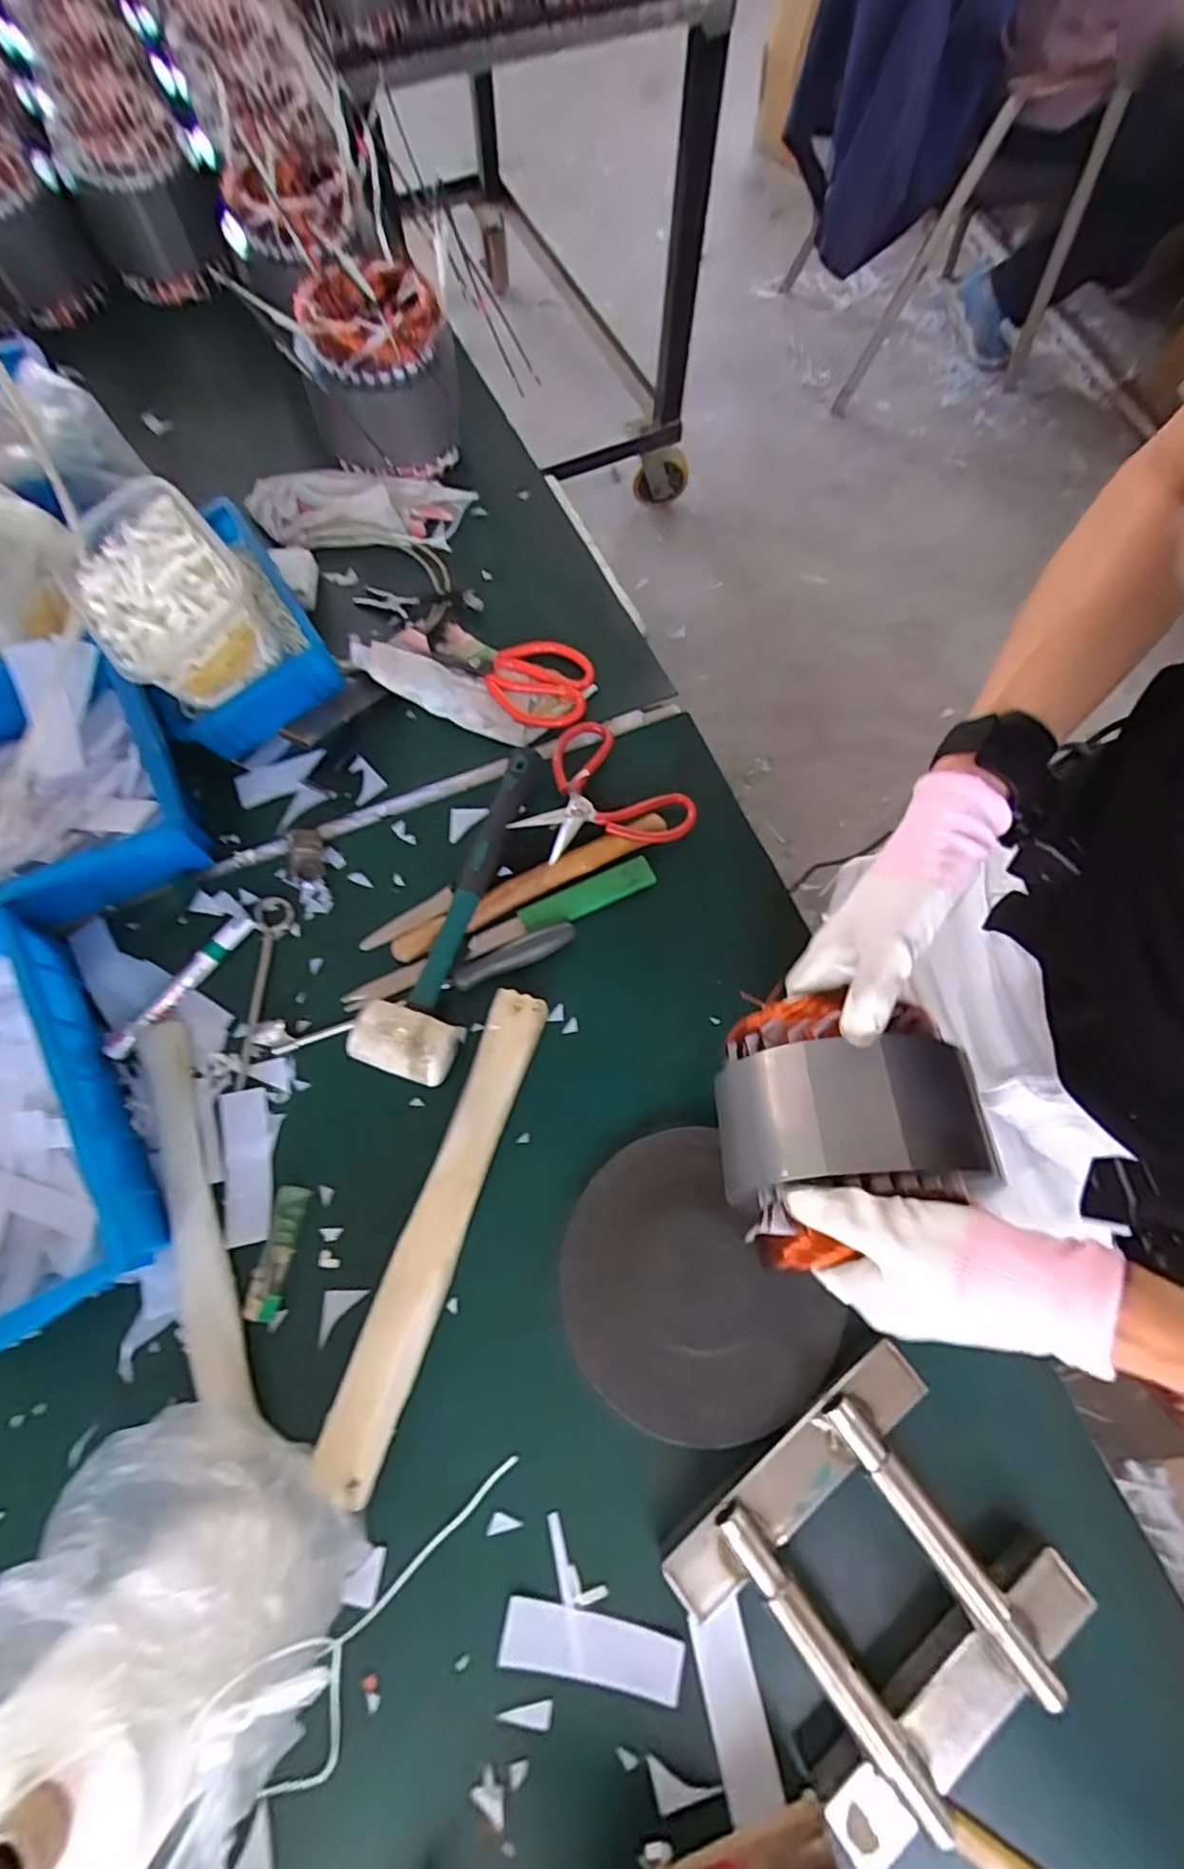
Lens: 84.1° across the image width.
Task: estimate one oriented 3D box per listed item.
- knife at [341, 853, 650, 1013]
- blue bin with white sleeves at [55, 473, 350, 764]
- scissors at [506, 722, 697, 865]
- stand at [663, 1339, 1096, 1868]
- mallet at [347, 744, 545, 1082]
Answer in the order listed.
[{"bbox_3d":[-0.074,-0.003,0.544,0.269,0.008,0.026,-23,74,-7],"label":"knife"},{"bbox_3d":[-0.327,-0.269,0.557,0.141,0.142,0.176,-32,75,-9],"label":"blue bin with white sleeves"},{"bbox_3d":[0.001,-0.113,0.562,0.130,0.024,0.139,0,72,0],"label":"scissors"},{"bbox_3d":[0.174,0.395,0.392,0.197,0.036,0.177,-35,76,-10],"label":"stand"},{"bbox_3d":[-0.111,-0.027,0.527,0.078,0.043,0.286,12,73,4],"label":"mallet"}]

